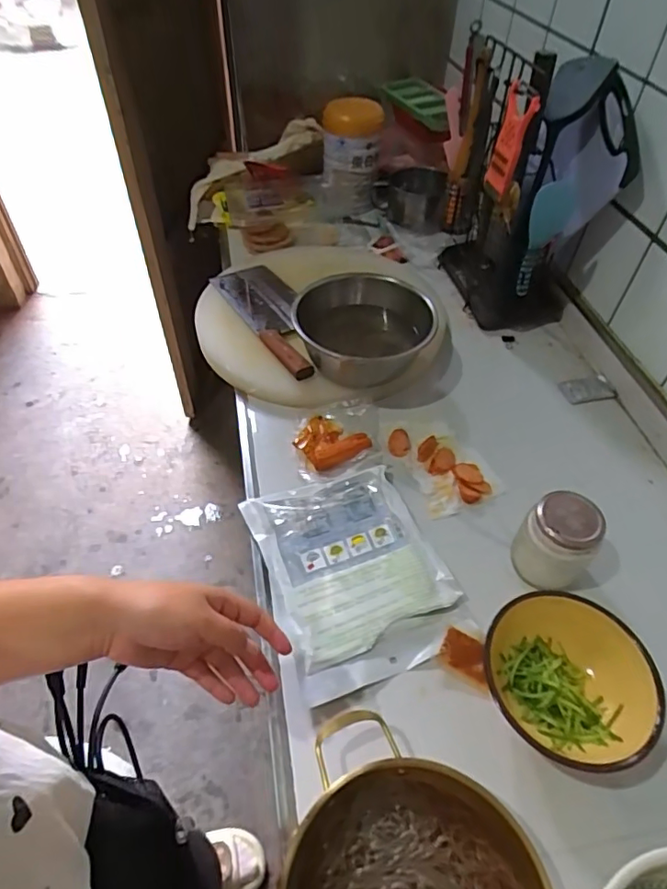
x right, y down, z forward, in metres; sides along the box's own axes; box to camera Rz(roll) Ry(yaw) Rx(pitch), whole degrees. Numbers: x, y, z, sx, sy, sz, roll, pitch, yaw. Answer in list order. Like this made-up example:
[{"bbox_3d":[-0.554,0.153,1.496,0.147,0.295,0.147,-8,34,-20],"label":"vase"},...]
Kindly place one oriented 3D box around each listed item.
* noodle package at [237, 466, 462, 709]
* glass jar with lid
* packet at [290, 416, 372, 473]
[{"bbox_3d":[0.021,0.144,0.676,0.207,0.032,0.280,-16,52,-15],"label":"noodle package"},{"bbox_3d":[0.263,0.117,0.648,0.079,0.113,0.073,1,50,-1],"label":"glass jar with lid"},{"bbox_3d":[-0.005,-0.001,0.809,0.102,0.030,0.082,35,57,24],"label":"packet"}]

